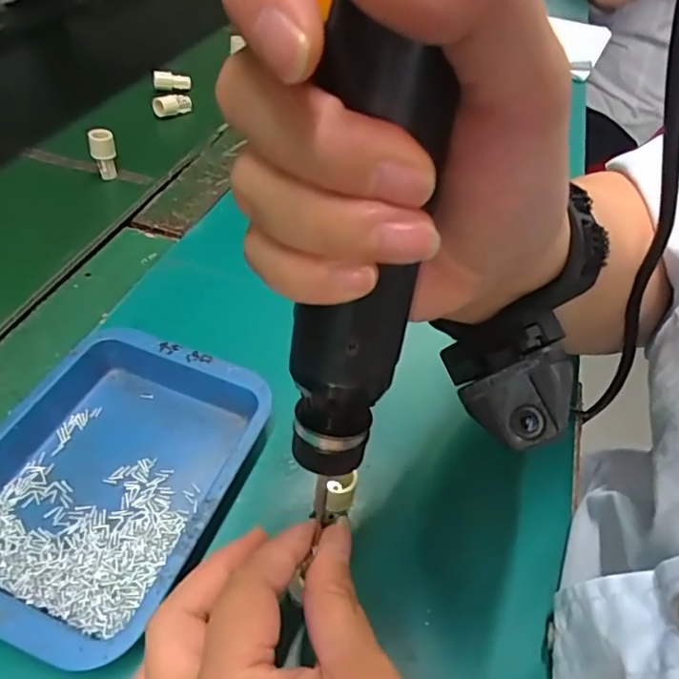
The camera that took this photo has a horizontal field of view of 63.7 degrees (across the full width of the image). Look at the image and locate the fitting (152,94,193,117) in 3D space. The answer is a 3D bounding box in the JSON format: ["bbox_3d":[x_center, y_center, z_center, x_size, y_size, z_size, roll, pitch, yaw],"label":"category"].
[{"bbox_3d":[-0.179,-0.253,0.587,0.016,0.021,0.048,28,40,24],"label":"fitting"}]

